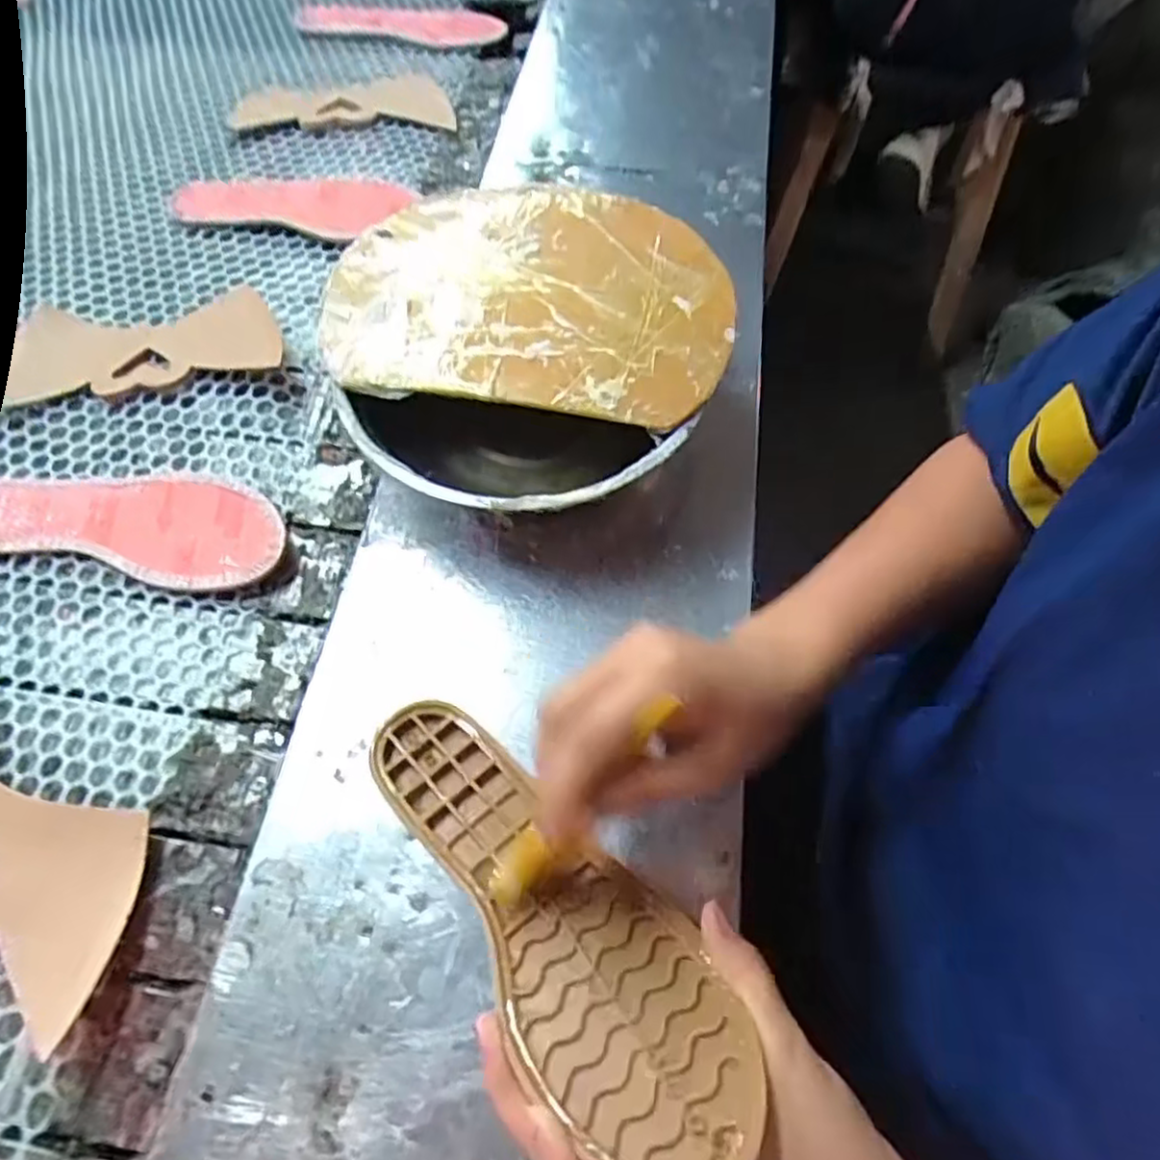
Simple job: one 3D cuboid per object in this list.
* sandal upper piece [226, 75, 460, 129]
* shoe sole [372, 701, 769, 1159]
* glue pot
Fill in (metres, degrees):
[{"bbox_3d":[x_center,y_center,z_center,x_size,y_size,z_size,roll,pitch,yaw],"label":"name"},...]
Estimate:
[{"bbox_3d":[-0.221,-0.465,0.693,0.208,0.007,0.096,4,58,6],"label":"sandal upper piece"},{"bbox_3d":[-0.016,0.137,0.309,0.076,0.037,0.226,-37,51,-16],"label":"shoe sole"},{"bbox_3d":[-0.034,-0.134,0.451,0.229,0.085,0.239,0,62,0],"label":"glue pot"}]

